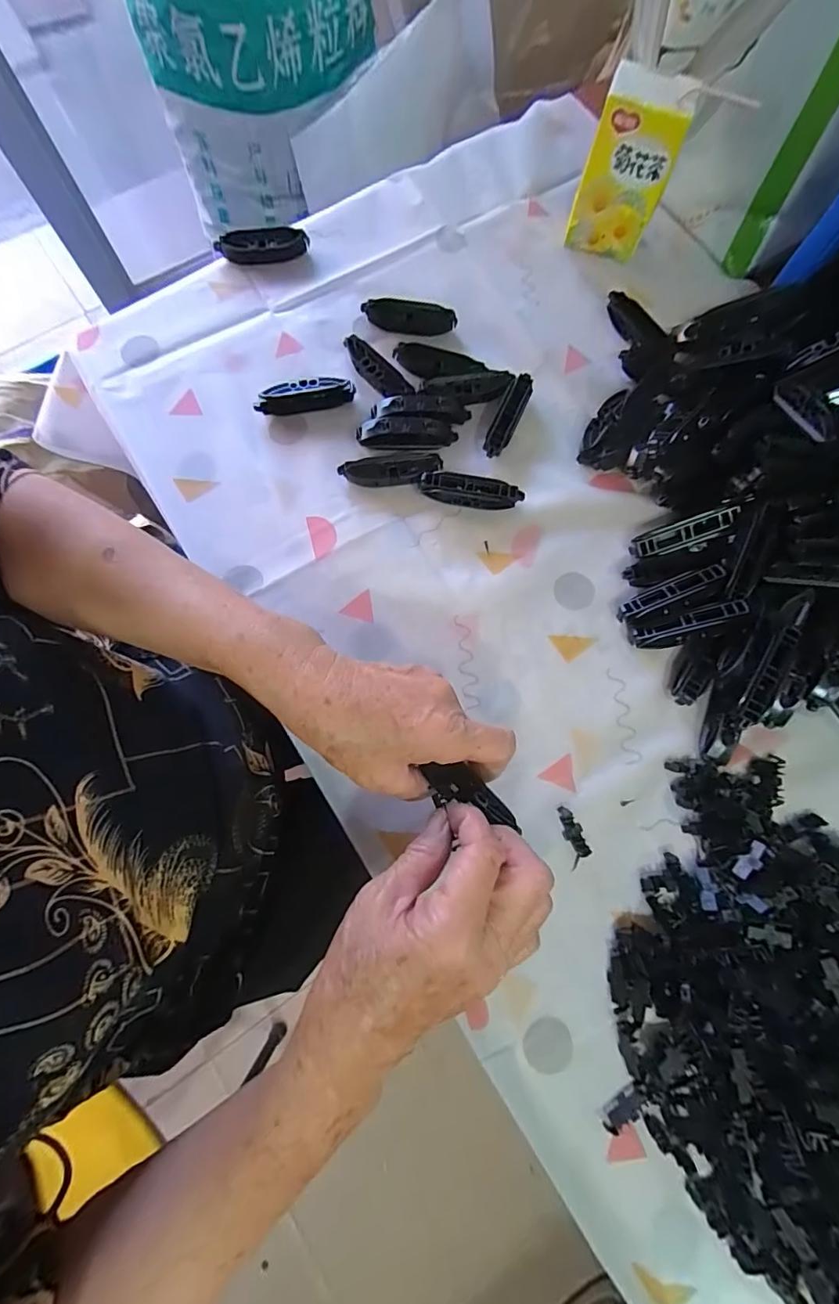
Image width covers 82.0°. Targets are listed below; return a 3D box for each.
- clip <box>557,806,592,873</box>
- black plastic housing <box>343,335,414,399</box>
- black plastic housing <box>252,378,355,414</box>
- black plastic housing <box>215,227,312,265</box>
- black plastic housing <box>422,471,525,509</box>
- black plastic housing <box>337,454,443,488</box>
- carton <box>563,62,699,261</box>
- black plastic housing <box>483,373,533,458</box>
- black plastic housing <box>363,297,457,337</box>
[{"bbox_3d":[0.107,0.127,0.332,0.014,0.005,0.041,-16,78,-3],"label":"clip"},{"bbox_3d":[-0.037,-0.240,0.410,0.024,0.012,0.074,-39,80,-7],"label":"black plastic housing"},{"bbox_3d":[-0.096,-0.214,0.405,0.081,0.016,0.017,-11,78,-2],"label":"black plastic housing"},{"bbox_3d":[-0.141,-0.367,0.438,0.079,0.026,0.016,-12,78,-2],"label":"black plastic housing"},{"bbox_3d":[0.042,-0.130,0.388,0.080,0.015,0.019,9,78,2],"label":"black plastic housing"},{"bbox_3d":[-0.022,-0.147,0.390,0.081,0.015,0.020,-10,78,-2],"label":"black plastic housing"},{"bbox_3d":[0.176,-0.407,0.405,0.065,0.100,0.045,23,79,5],"label":"carton"},{"bbox_3d":[0.074,-0.197,0.403,0.019,0.015,0.077,25,79,6],"label":"black plastic housing"},{"bbox_3d":[-0.010,-0.295,0.426,0.081,0.013,0.023,10,78,3],"label":"black plastic housing"}]

